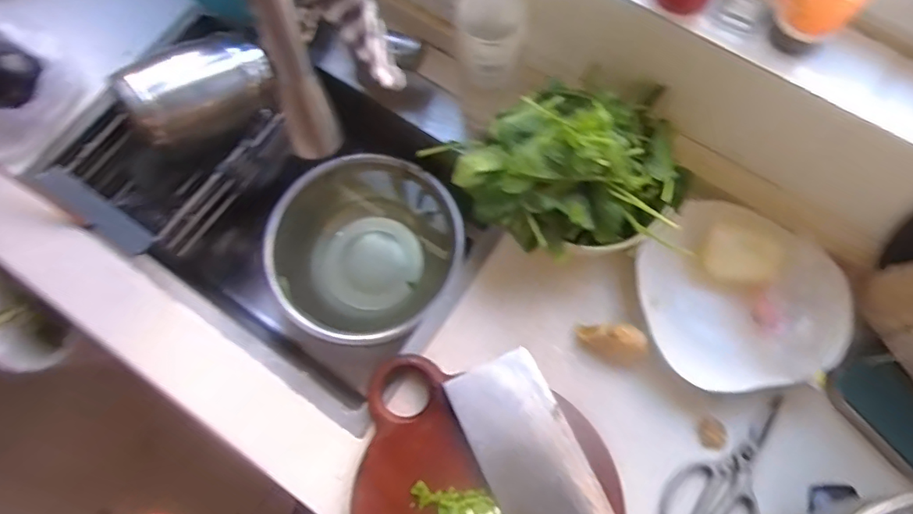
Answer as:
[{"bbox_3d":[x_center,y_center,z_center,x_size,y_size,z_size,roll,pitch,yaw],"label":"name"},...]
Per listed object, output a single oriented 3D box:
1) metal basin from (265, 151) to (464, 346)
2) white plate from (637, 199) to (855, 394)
[{"bbox_3d":[-0.141,-0.007,0.874,0.278,0.168,0.277,0,72,0],"label":"metal basin"},{"bbox_3d":[0.329,0.044,0.647,0.202,0.071,0.228,-20,73,-6],"label":"white plate"}]

